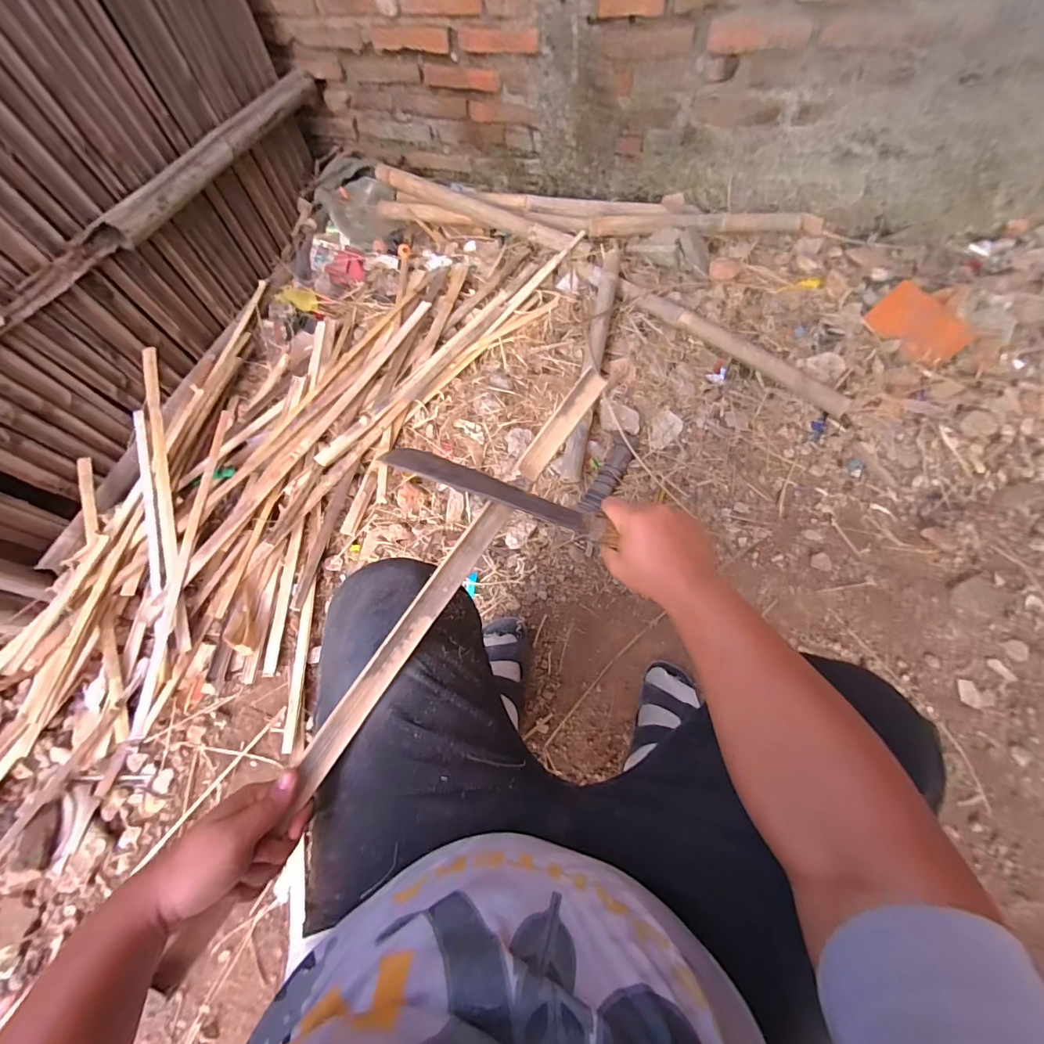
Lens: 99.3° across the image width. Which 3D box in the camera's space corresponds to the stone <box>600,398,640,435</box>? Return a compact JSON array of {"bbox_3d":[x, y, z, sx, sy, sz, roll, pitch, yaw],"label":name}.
[{"bbox_3d":[0.211,-0.226,0.973,0.100,0.031,0.059,29,71,14],"label":"stone"}]

